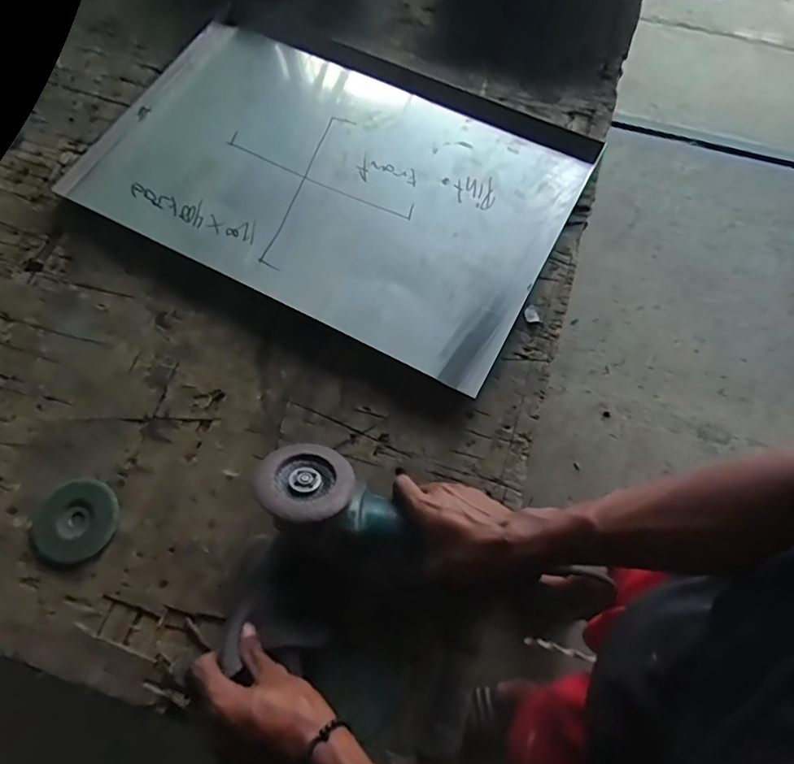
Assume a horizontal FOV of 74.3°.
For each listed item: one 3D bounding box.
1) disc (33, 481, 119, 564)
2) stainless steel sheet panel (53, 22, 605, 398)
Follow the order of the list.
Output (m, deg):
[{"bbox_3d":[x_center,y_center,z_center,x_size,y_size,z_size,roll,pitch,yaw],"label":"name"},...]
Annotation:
[{"bbox_3d":[-0.349,0.149,0.569,0.080,0.010,0.083,0,71,0],"label":"disc"},{"bbox_3d":[-0.090,-0.287,0.714,0.617,0.023,0.412,26,73,9],"label":"stainless steel sheet panel"}]

